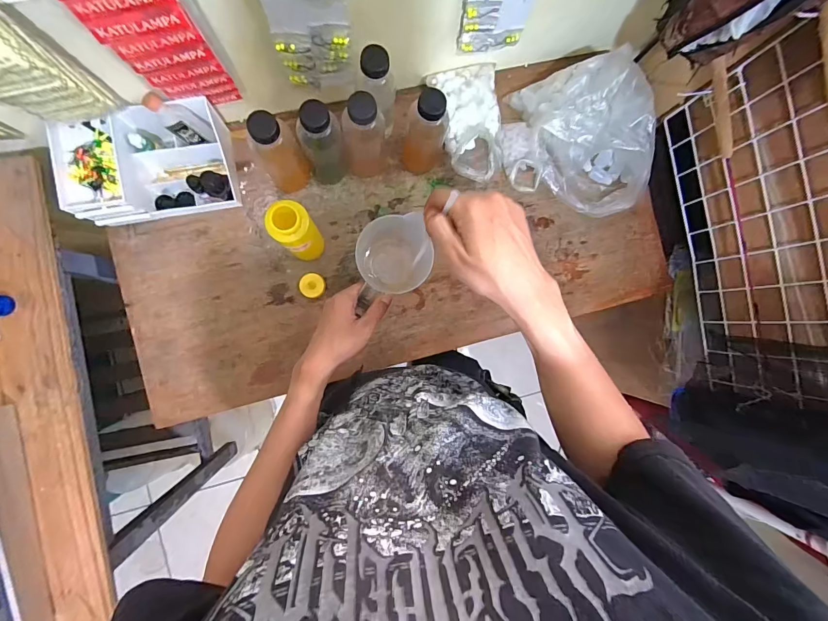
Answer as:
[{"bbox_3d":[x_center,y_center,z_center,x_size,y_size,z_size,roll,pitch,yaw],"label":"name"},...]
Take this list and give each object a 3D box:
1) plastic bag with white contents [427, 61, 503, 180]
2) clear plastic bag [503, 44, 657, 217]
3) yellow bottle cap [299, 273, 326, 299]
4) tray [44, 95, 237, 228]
[{"bbox_3d":[0.109,-0.343,0.692,0.114,0.059,0.194,-15,90,-6],"label":"plastic bag with white contents"},{"bbox_3d":[0.315,-0.305,0.674,0.180,0.141,0.260,-18,90,-6],"label":"clear plastic bag"},{"bbox_3d":[-0.182,-0.044,0.682,0.042,0.020,0.044,0,88,-6],"label":"yellow bottle cap"},{"bbox_3d":[-0.420,-0.231,0.617,0.231,0.105,0.145,-13,90,-6],"label":"tray"}]

